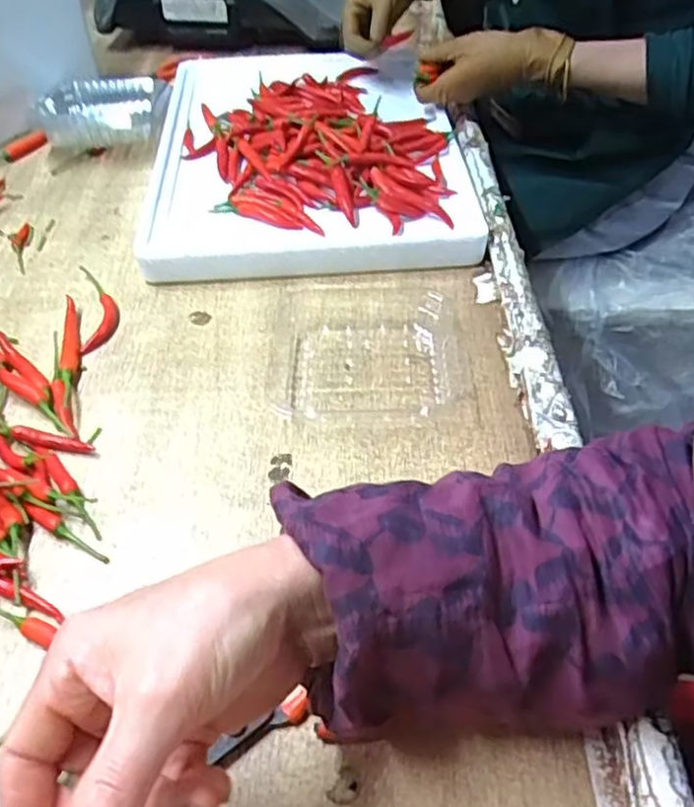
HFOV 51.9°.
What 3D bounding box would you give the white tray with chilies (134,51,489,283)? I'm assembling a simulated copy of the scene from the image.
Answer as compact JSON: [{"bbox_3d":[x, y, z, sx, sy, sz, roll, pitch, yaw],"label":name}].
[{"bbox_3d":[-0.045,-0.275,0.743,0.306,0.051,0.415,-3,45,-1],"label":"white tray with chilies"}]

